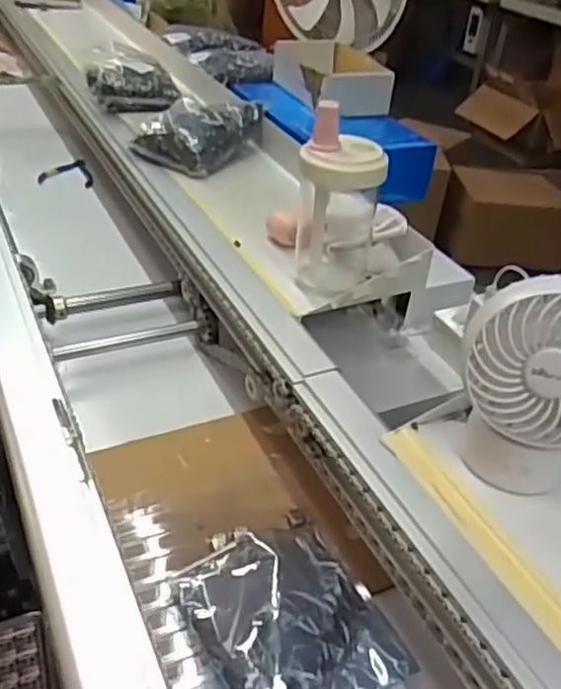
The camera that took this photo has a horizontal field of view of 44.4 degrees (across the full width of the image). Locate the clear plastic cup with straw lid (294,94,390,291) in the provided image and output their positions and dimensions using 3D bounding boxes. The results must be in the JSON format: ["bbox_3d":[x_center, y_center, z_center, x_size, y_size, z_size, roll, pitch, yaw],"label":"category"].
[{"bbox_3d":[0.057,-0.148,0.696,0.080,0.172,0.083,3,36,-2],"label":"clear plastic cup with straw lid"}]

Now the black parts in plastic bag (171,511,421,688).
[{"bbox_3d":[0.003,0.201,0.515,0.131,0.027,0.157,-16,41,-27],"label":"black parts in plastic bag"}]

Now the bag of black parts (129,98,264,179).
[{"bbox_3d":[-0.117,-0.299,0.968,0.130,0.059,0.157,23,40,23],"label":"bag of black parts"}]

